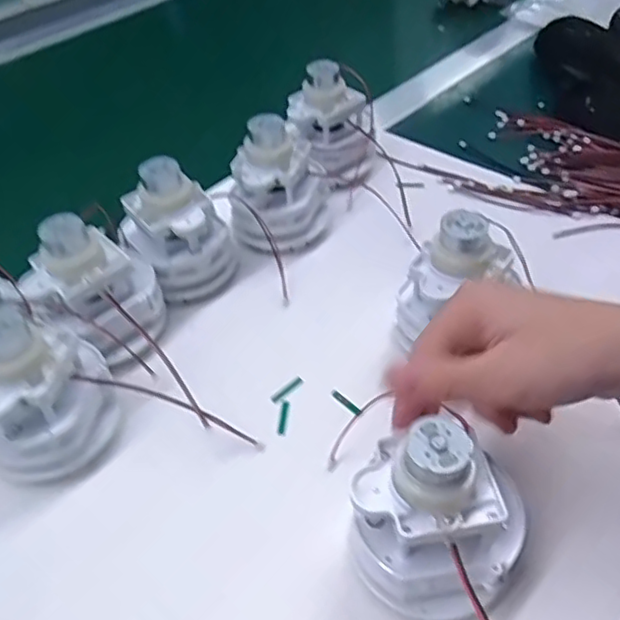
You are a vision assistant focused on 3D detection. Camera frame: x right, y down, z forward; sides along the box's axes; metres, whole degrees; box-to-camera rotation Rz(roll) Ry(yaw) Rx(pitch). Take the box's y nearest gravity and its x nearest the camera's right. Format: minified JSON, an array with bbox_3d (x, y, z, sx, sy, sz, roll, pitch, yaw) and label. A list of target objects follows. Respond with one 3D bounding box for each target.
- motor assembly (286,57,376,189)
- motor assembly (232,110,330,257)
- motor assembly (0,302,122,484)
[{"bbox_3d":[0.016,-0.134,0.467,0.065,0.079,0.052,-2,46,3],"label":"motor assembly"},{"bbox_3d":[-0.021,-0.087,0.424,0.067,0.079,0.070,-5,46,-1],"label":"motor assembly"},{"bbox_3d":[-0.139,0.034,0.314,0.067,0.078,0.070,-23,48,-17],"label":"motor assembly"}]

